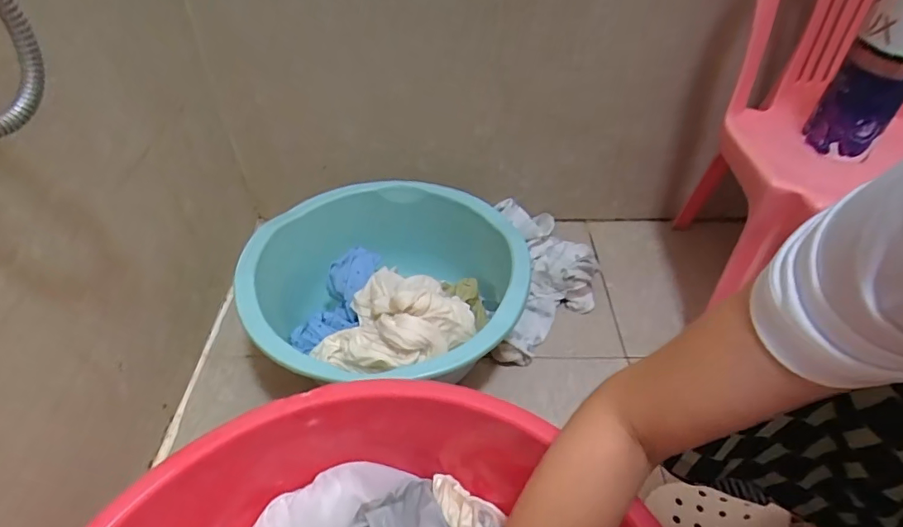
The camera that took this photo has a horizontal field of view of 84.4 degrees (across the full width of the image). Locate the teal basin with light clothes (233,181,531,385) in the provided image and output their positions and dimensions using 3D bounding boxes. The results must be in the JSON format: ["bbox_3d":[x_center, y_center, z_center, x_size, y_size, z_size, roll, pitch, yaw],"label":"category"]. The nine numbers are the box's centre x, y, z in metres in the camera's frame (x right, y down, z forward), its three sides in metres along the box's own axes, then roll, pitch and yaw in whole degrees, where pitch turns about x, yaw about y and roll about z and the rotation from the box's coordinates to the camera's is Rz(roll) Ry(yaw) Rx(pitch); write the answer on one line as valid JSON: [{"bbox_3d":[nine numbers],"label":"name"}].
[{"bbox_3d":[-0.089,0.034,0.691,0.355,0.152,0.334,1,45,-1],"label":"teal basin with light clothes"}]

